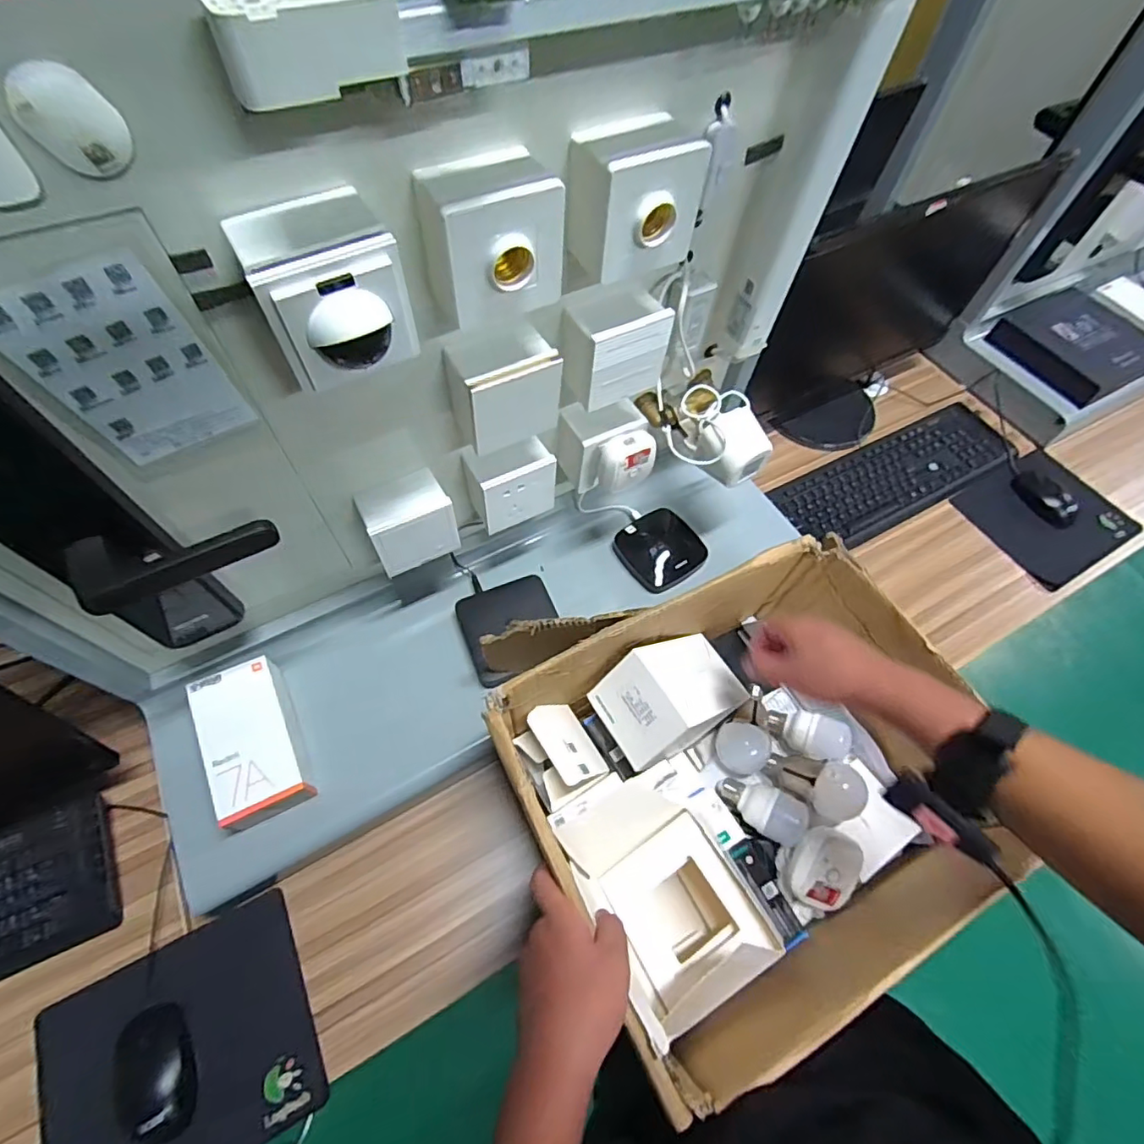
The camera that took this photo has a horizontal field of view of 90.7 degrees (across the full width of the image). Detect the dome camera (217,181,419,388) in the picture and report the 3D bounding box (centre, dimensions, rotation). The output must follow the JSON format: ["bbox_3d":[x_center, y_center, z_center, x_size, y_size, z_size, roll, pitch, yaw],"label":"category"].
[{"bbox_3d":[-0.155,-0.180,0.363,0.086,0.085,0.073,-26,66,-16],"label":"dome camera"}]

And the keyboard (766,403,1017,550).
[{"bbox_3d":[0.532,-0.158,0.929,0.466,0.036,0.141,-26,66,-16],"label":"keyboard"}]

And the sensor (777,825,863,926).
[{"bbox_3d":[0.256,0.308,0.582,0.072,0.053,0.098,4,91,-7],"label":"sensor"}]

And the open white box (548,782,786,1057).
[{"bbox_3d":[0.076,0.290,0.529,0.126,0.107,0.183,-21,65,-14],"label":"open white box"}]

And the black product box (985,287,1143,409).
[{"bbox_3d":[0.892,-0.405,0.987,0.231,0.046,0.207,-27,66,-17],"label":"black product box"}]

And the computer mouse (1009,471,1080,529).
[{"bbox_3d":[0.766,-0.119,0.912,0.057,0.034,0.107,-23,65,-15],"label":"computer mouse"}]

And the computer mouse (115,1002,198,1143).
[{"bbox_3d":[-0.395,0.469,0.524,0.068,0.043,0.108,-15,63,-11],"label":"computer mouse"}]

